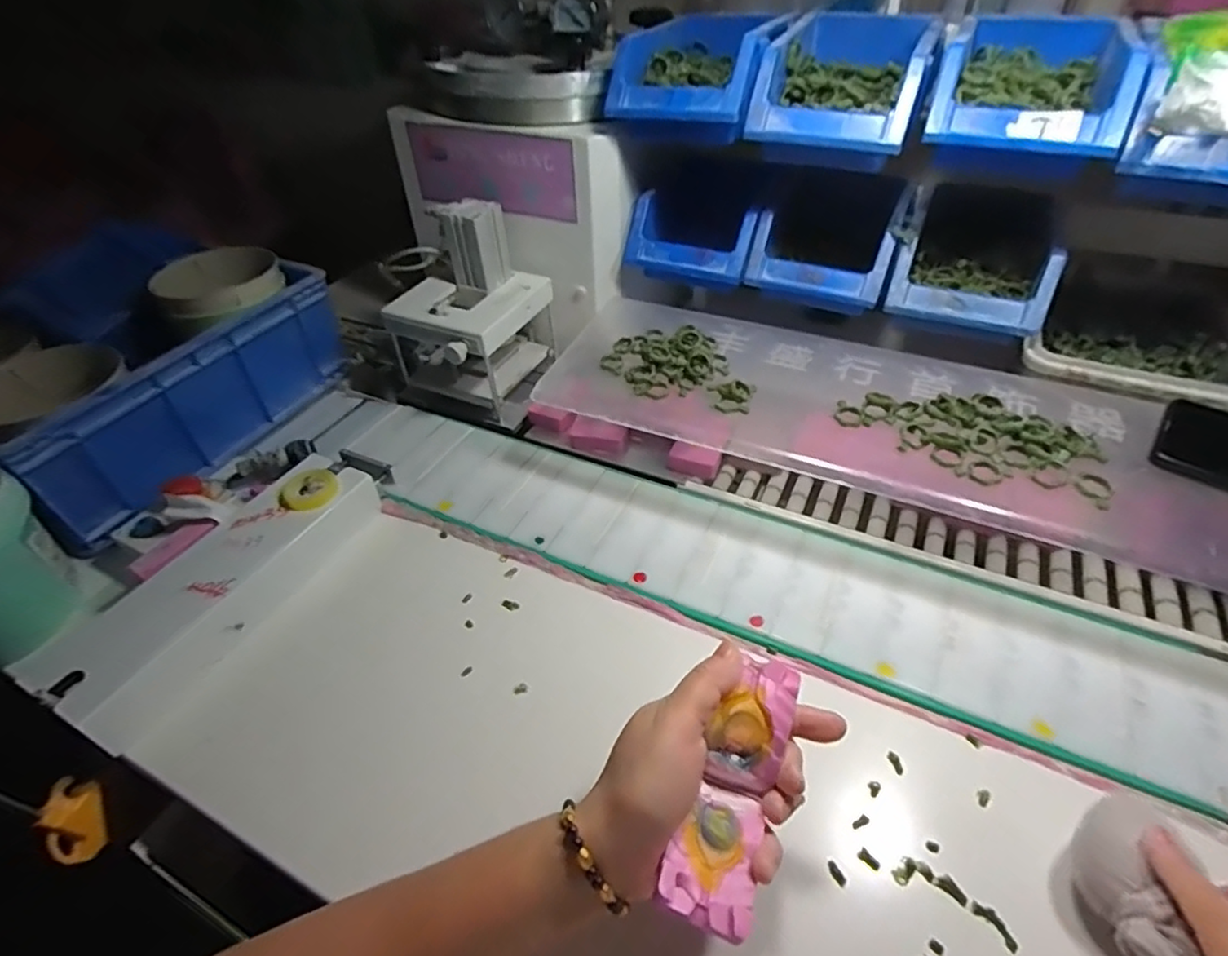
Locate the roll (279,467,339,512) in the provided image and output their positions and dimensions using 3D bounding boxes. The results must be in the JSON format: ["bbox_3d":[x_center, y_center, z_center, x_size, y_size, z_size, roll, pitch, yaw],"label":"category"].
[{"bbox_3d":[-0.256,0.010,0.524,0.046,0.009,0.046,-1,43,1],"label":"roll"}]

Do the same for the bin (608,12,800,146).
[{"bbox_3d":[0.086,-0.376,0.577,0.132,0.072,0.188,18,46,20],"label":"bin"}]

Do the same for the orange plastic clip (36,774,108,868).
[{"bbox_3d":[-0.362,0.231,0.417,0.018,0.058,0.034,3,20,21],"label":"orange plastic clip"}]

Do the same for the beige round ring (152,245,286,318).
[{"bbox_3d":[-0.393,-0.197,0.626,0.110,0.032,0.120,28,50,28],"label":"beige round ring"}]

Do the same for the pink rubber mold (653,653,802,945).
[{"bbox_3d":[0.063,0.152,0.307,0.036,0.029,0.124,16,57,19],"label":"pink rubber mold"}]

